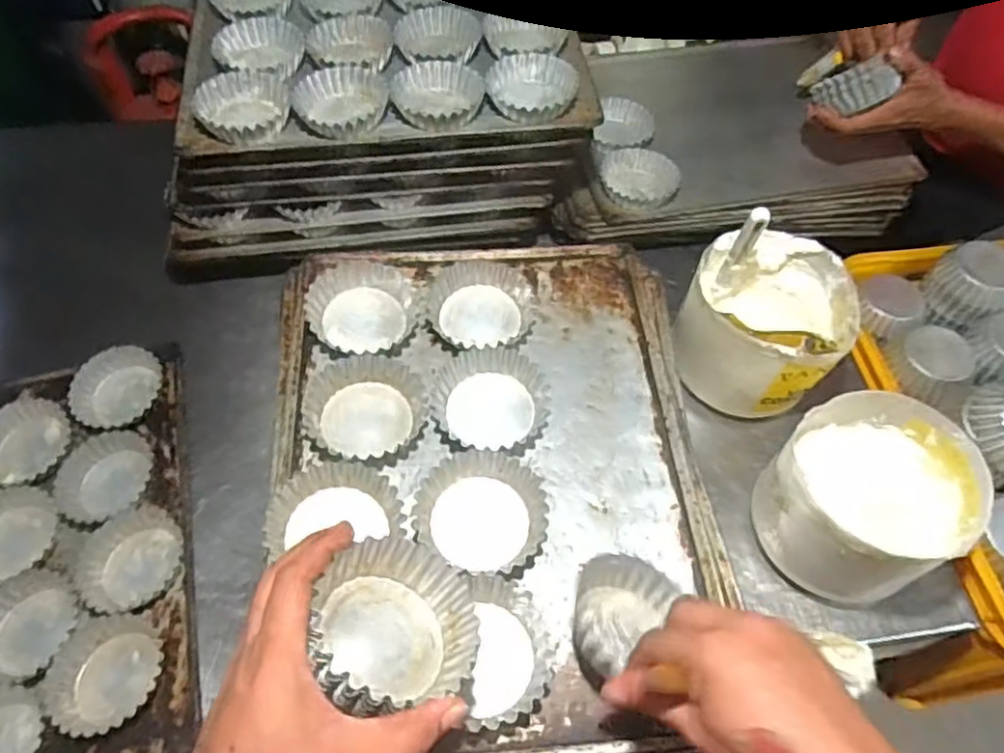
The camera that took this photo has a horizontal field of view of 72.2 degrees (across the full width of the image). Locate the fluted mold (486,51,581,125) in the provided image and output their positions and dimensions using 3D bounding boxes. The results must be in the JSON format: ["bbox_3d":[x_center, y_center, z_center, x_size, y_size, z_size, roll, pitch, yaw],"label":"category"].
[{"bbox_3d":[0.034,-0.314,0.759,0.098,0.030,0.097,0,58,-1],"label":"fluted mold"}]

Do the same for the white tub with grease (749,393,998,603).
[{"bbox_3d":[0.346,0.124,0.667,0.165,0.138,0.155,0,58,0],"label":"white tub with grease"}]

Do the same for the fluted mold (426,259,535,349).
[{"bbox_3d":[-0.020,-0.060,0.643,0.095,0.030,0.095,0,58,0],"label":"fluted mold"}]

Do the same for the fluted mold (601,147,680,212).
[{"bbox_3d":[0.177,-0.252,0.882,0.099,0.025,0.088,3,58,2],"label":"fluted mold"}]

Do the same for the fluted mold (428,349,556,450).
[{"bbox_3d":[-0.010,0.017,0.597,0.098,0.027,0.086,28,62,16],"label":"fluted mold"}]

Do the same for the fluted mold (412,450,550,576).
[{"bbox_3d":[-0.016,0.106,0.532,0.100,0.030,0.097,0,58,0],"label":"fluted mold"}]

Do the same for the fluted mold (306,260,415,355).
[{"bbox_3d":[-0.130,-0.064,0.641,0.091,0.033,0.093,0,58,0],"label":"fluted mold"}]

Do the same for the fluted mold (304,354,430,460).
[{"bbox_3d":[-0.119,0.028,0.585,0.103,0.029,0.094,0,58,0],"label":"fluted mold"}]

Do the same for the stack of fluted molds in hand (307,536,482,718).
[{"bbox_3d":[-0.068,0.153,0.400,0.094,0.052,0.104,37,31,-1],"label":"stack of fluted molds in hand"}]

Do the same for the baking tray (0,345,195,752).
[{"bbox_3d":[-0.476,0.183,0.671,0.327,0.028,0.437,-14,59,-9],"label":"baking tray"}]

